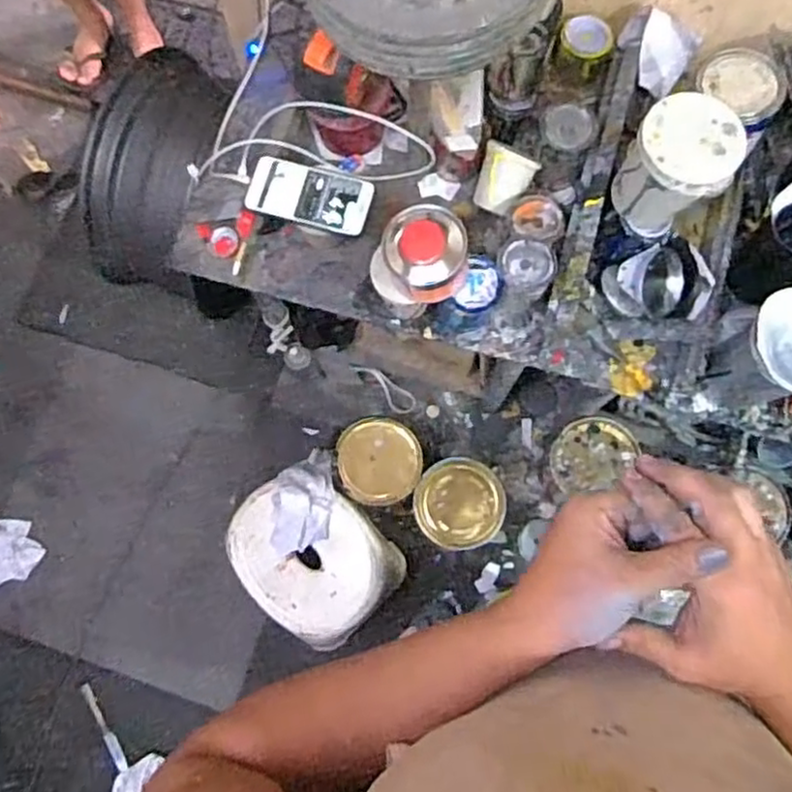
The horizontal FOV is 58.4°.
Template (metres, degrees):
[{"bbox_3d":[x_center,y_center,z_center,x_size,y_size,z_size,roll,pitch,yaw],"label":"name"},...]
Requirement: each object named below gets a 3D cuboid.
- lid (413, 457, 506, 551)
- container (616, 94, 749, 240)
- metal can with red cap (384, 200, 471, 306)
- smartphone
[{"bbox_3d":[0.116,0.195,1.279,0.157,0.018,0.161,0,89,3],"label":"lid"},{"bbox_3d":[0.324,-0.262,0.842,0.107,0.147,0.109,0,76,0],"label":"container"},{"bbox_3d":[0.035,-0.178,0.867,0.100,0.072,0.103,-7,76,-2],"label":"metal can with red cap"},{"bbox_3d":[-0.111,-0.256,0.906,0.155,0.011,0.077,18,77,4],"label":"smartphone"}]

